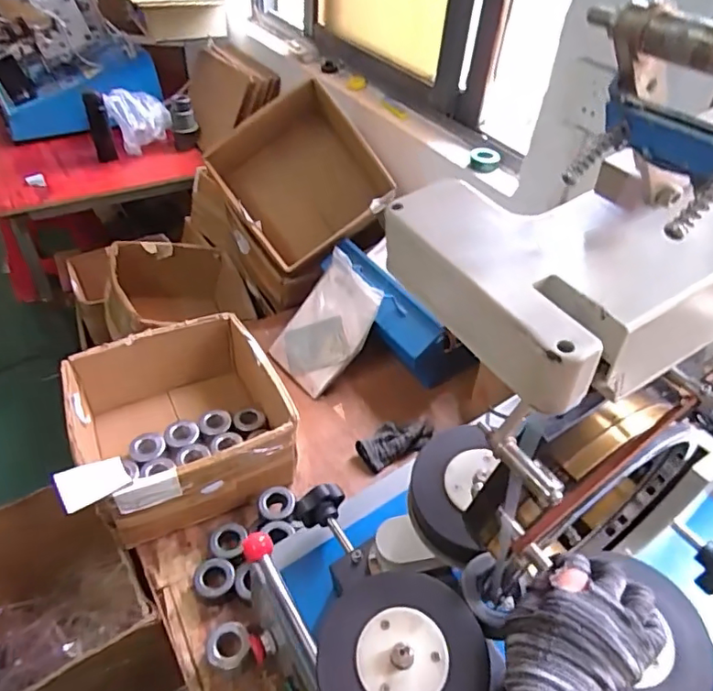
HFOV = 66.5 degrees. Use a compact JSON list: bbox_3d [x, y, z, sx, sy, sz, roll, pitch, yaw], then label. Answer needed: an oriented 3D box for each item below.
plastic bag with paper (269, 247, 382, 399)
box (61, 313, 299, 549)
[{"bbox_3d":[-0.065,-0.046,1.179,0.179,0.271,0.030,39,13,31],"label":"plastic bag with paper"},{"bbox_3d":[-0.311,0.145,0.990,0.342,0.193,0.325,-19,48,-24],"label":"box"}]

